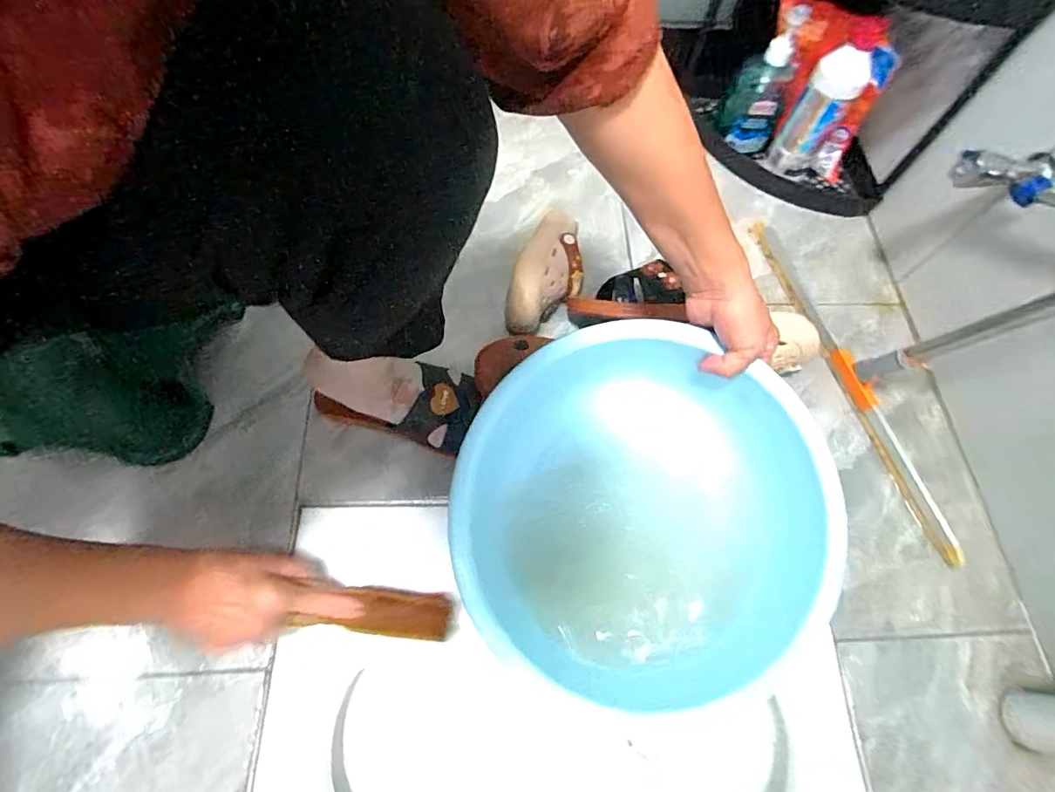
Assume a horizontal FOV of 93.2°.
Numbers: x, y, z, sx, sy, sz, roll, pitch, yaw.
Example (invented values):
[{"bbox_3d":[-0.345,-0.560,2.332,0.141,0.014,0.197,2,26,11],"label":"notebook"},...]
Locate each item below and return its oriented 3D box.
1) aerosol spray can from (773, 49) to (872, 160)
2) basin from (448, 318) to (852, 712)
[{"bbox_3d":[0.382,-0.380,0.653,0.064,0.136,0.070,33,68,11],"label":"aerosol spray can"},{"bbox_3d":[0.091,0.101,0.450,0.300,0.138,0.293,1,65,-3],"label":"basin"}]

